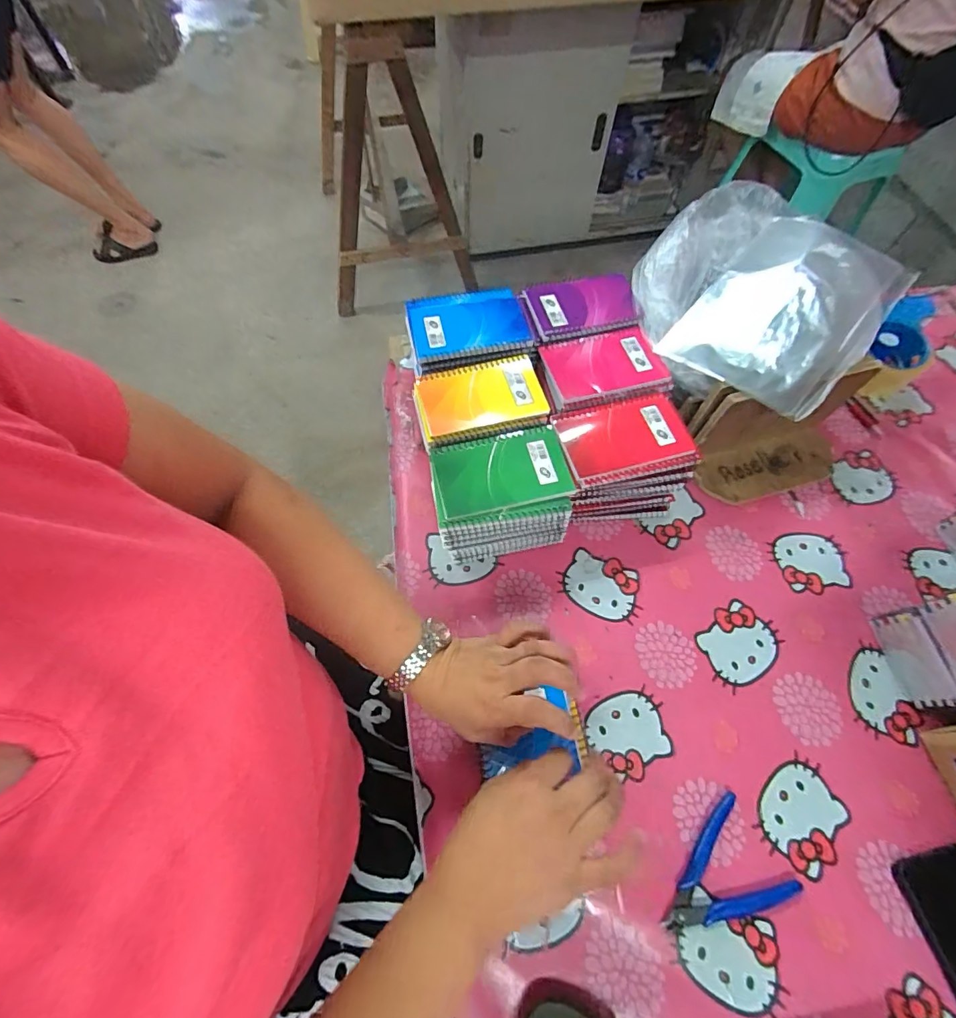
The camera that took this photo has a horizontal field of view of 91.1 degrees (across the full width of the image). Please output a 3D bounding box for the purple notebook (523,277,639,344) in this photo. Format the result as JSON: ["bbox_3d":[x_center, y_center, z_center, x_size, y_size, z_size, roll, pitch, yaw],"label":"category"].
[{"bbox_3d":[0.126,-0.250,0.569,0.126,0.018,0.082,-11,64,-6],"label":"purple notebook"}]

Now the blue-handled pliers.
[{"bbox_3d":[0.210,0.326,0.412,0.116,0.007,0.083,-28,67,-13],"label":"blue-handled pliers"}]

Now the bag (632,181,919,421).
[{"bbox_3d":[0.320,-0.252,0.551,0.264,0.062,0.270,37,69,17],"label":"bag"}]

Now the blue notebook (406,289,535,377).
[{"bbox_3d":[-0.013,-0.218,0.555,0.137,0.016,0.098,-12,64,-6],"label":"blue notebook"}]

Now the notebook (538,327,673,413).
[{"bbox_3d":[0.143,-0.161,0.539,0.135,0.009,0.096,-13,64,-7],"label":"notebook"}]

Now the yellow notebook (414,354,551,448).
[{"bbox_3d":[0.002,-0.122,0.514,0.135,0.008,0.090,-14,64,-7],"label":"yellow notebook"}]

